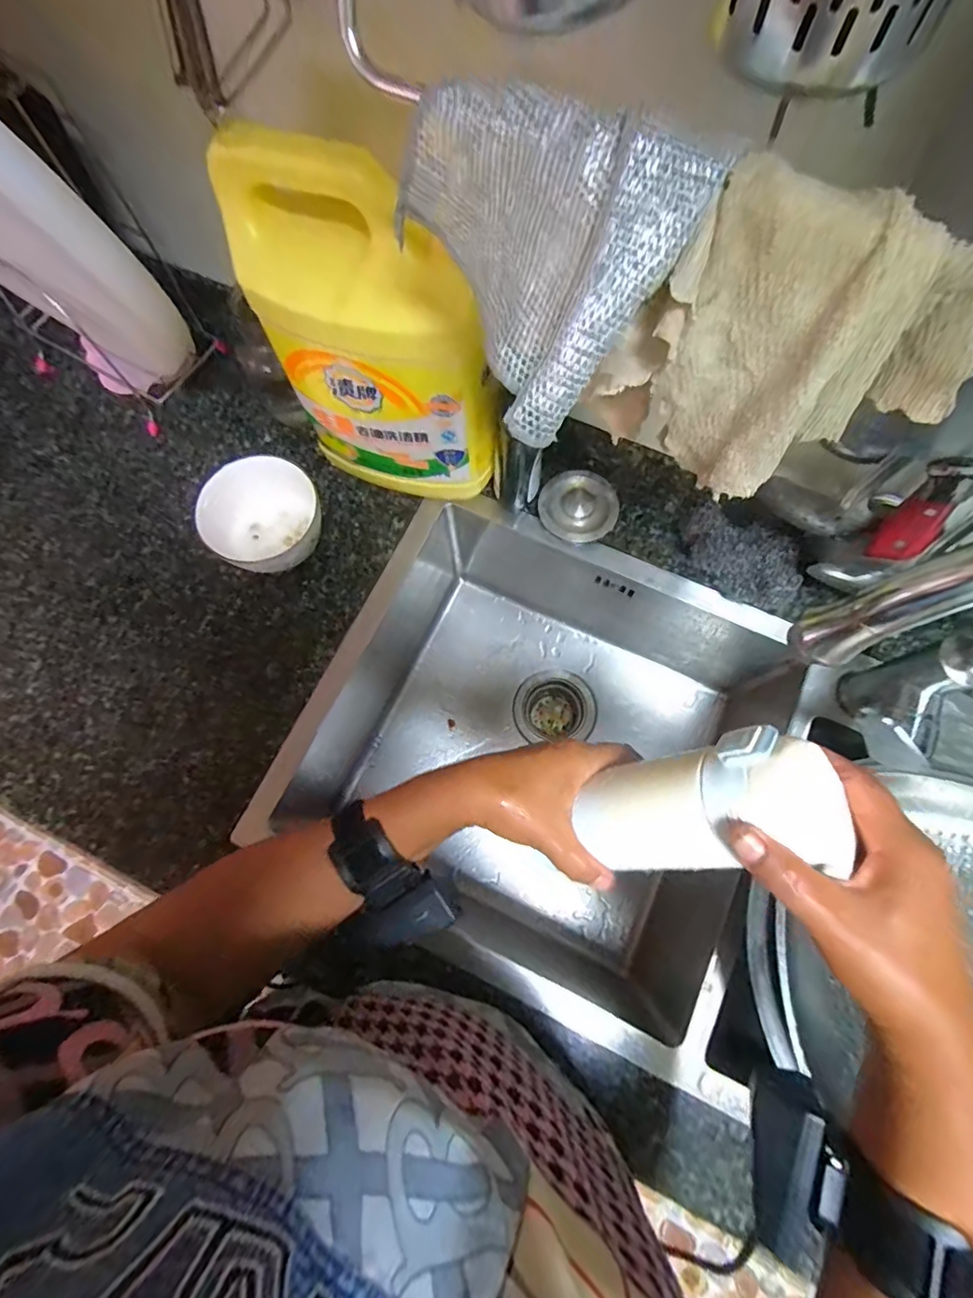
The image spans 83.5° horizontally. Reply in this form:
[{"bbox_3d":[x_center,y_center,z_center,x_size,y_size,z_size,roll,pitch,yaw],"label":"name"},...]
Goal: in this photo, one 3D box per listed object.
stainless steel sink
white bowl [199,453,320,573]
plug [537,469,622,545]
[{"bbox_3d":[0.076,0.104,0.631,0.478,0.221,0.447,29,77,9],"label":"stainless steel sink"},{"bbox_3d":[-0.223,-0.132,0.571,0.116,0.072,0.115,0,74,2],"label":"white bowl"},{"bbox_3d":[0.099,-0.153,0.589,0.082,0.021,0.076,0,74,2],"label":"plug"}]

